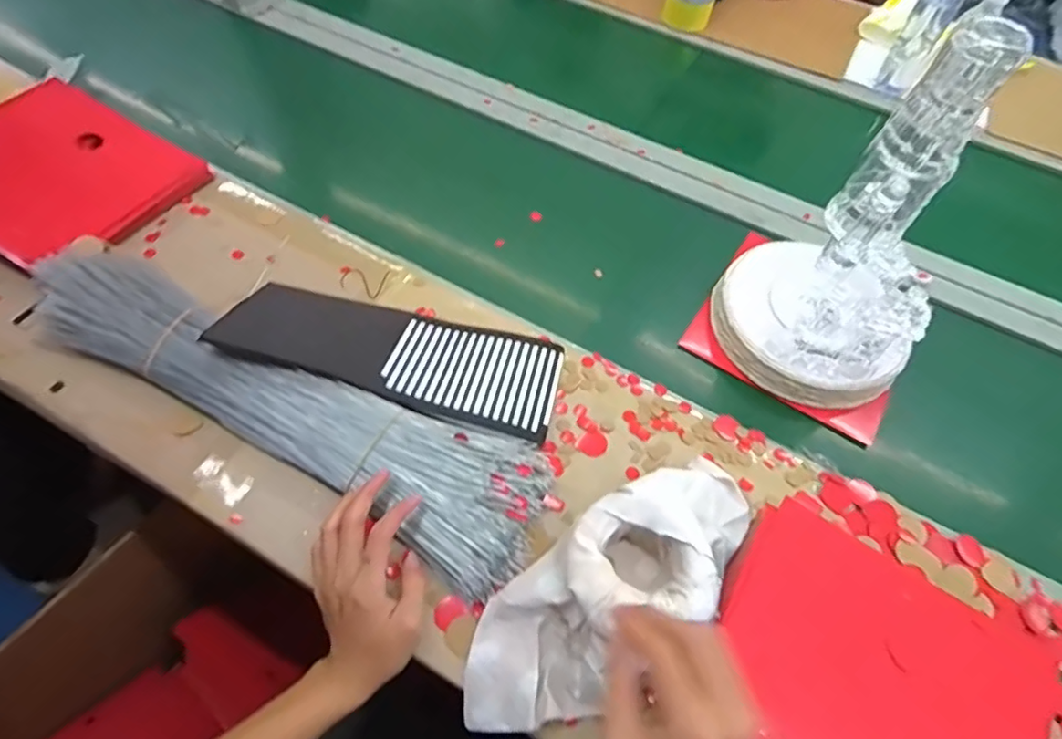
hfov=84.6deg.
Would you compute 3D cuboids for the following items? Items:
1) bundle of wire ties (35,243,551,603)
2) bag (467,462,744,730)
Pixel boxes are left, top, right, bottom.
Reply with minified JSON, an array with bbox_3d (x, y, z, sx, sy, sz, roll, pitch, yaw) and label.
[{"bbox_3d":[-0.249,0.019,0.550,0.557,0.039,0.120,26,59,11],"label":"bundle of wire ties"},{"bbox_3d":[0.071,0.179,0.471,0.289,0.066,0.121,-31,65,-22],"label":"bag"}]

